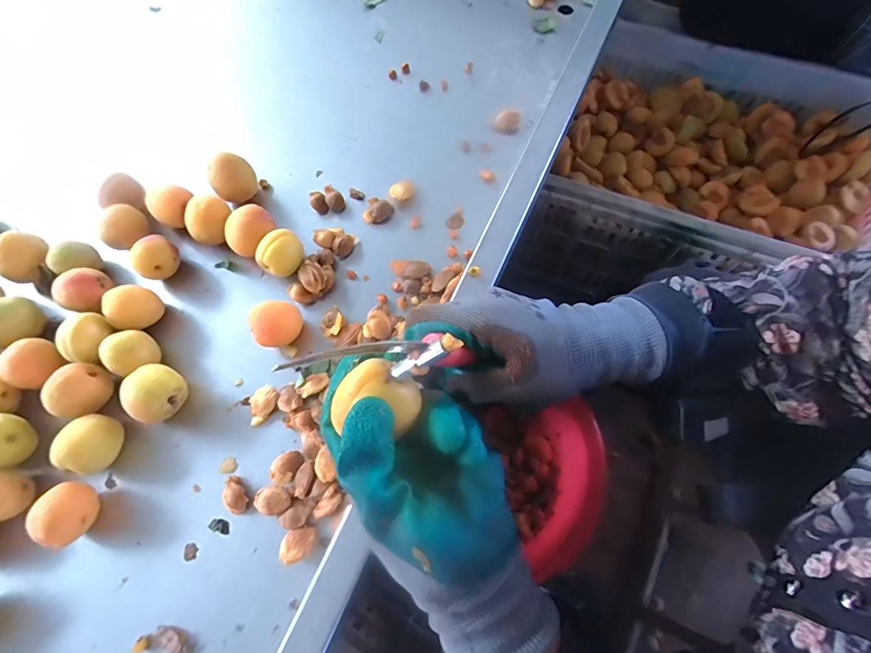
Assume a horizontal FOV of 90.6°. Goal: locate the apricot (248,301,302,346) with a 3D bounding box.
[{"bbox_3d":[-0.141,-0.001,0.387,0.034,0.039,0.042,35,74,14],"label":"apricot"}]

